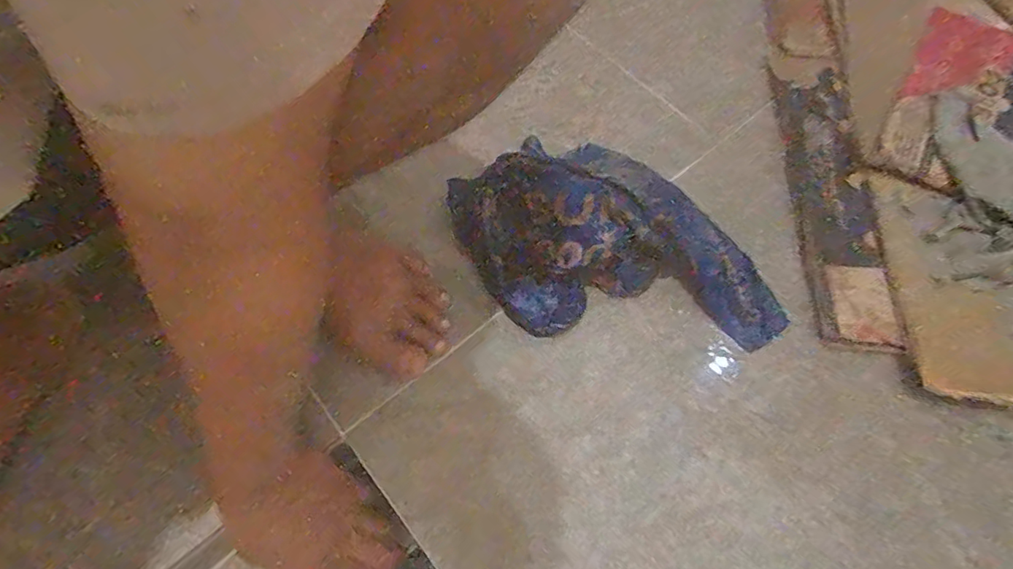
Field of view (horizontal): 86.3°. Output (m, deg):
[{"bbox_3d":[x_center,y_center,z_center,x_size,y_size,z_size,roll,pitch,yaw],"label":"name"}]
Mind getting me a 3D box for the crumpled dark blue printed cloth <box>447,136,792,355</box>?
[{"bbox_3d":[0.099,-0.030,0.506,0.222,0.087,0.297,-36,69,-16],"label":"crumpled dark blue printed cloth"}]

